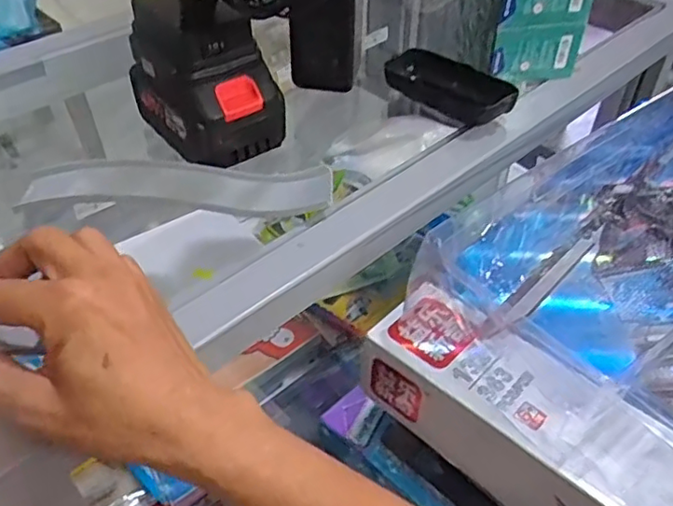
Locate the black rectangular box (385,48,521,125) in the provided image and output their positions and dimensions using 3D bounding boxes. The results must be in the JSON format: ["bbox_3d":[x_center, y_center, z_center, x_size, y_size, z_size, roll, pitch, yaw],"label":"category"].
[{"bbox_3d":[0.092,-0.139,0.517,0.117,0.021,0.056,32,52,29],"label":"black rectangular box"}]

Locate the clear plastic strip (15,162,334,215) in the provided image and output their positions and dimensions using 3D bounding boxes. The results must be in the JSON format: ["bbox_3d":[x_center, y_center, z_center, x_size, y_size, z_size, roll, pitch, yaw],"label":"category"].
[{"bbox_3d":[-0.107,-0.047,0.429,0.206,0.009,0.046,2,44,1],"label":"clear plastic strip"}]

